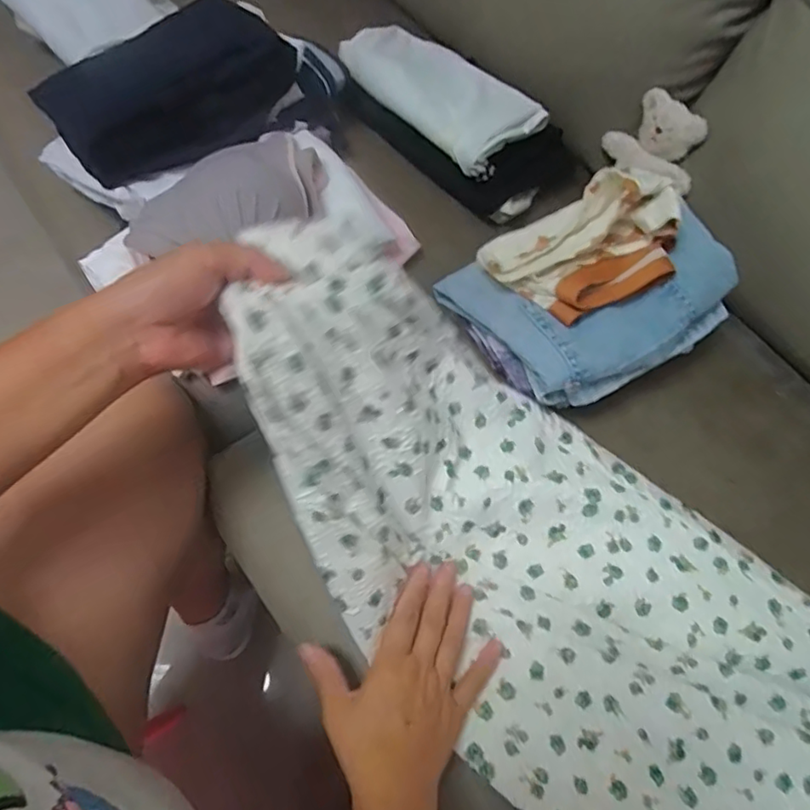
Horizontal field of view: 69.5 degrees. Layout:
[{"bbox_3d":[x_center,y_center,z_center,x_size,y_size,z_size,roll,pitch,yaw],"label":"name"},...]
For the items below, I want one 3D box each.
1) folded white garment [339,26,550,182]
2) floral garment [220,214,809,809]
[{"bbox_3d":[0.040,-0.378,0.691,0.122,0.039,0.258,-36,72,-18],"label":"folded white garment"},{"bbox_3d":[0.147,0.154,0.424,0.667,0.129,0.259,43,69,0],"label":"floral garment"}]

